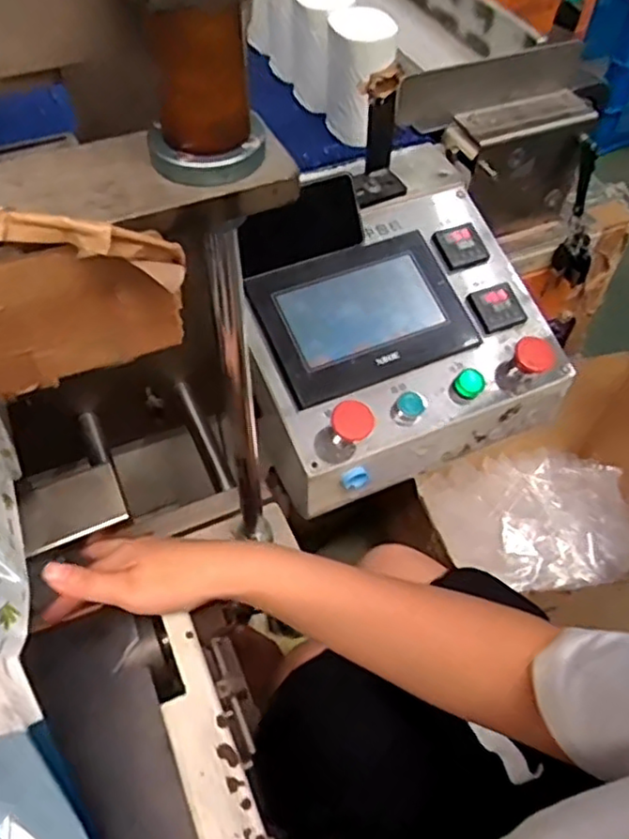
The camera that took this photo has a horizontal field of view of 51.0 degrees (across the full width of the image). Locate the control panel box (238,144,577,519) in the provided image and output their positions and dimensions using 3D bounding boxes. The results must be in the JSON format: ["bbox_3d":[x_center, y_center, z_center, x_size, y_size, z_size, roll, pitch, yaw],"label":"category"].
[{"bbox_3d":[0.067,-0.115,0.711,0.311,0.194,0.304,-20,56,-16],"label":"control panel box"}]

